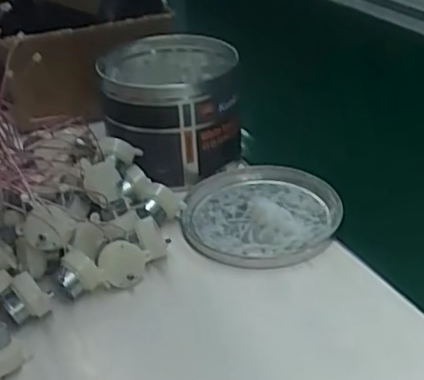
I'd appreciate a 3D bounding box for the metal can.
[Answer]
[{"bbox_3d":[-0.039,-0.075,0.601,0.122,0.106,0.137,-4,31,-2],"label":"metal can"}]

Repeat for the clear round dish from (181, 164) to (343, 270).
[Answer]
[{"bbox_3d":[0.041,0.020,0.529,0.126,0.017,0.130,-2,31,1],"label":"clear round dish"}]

